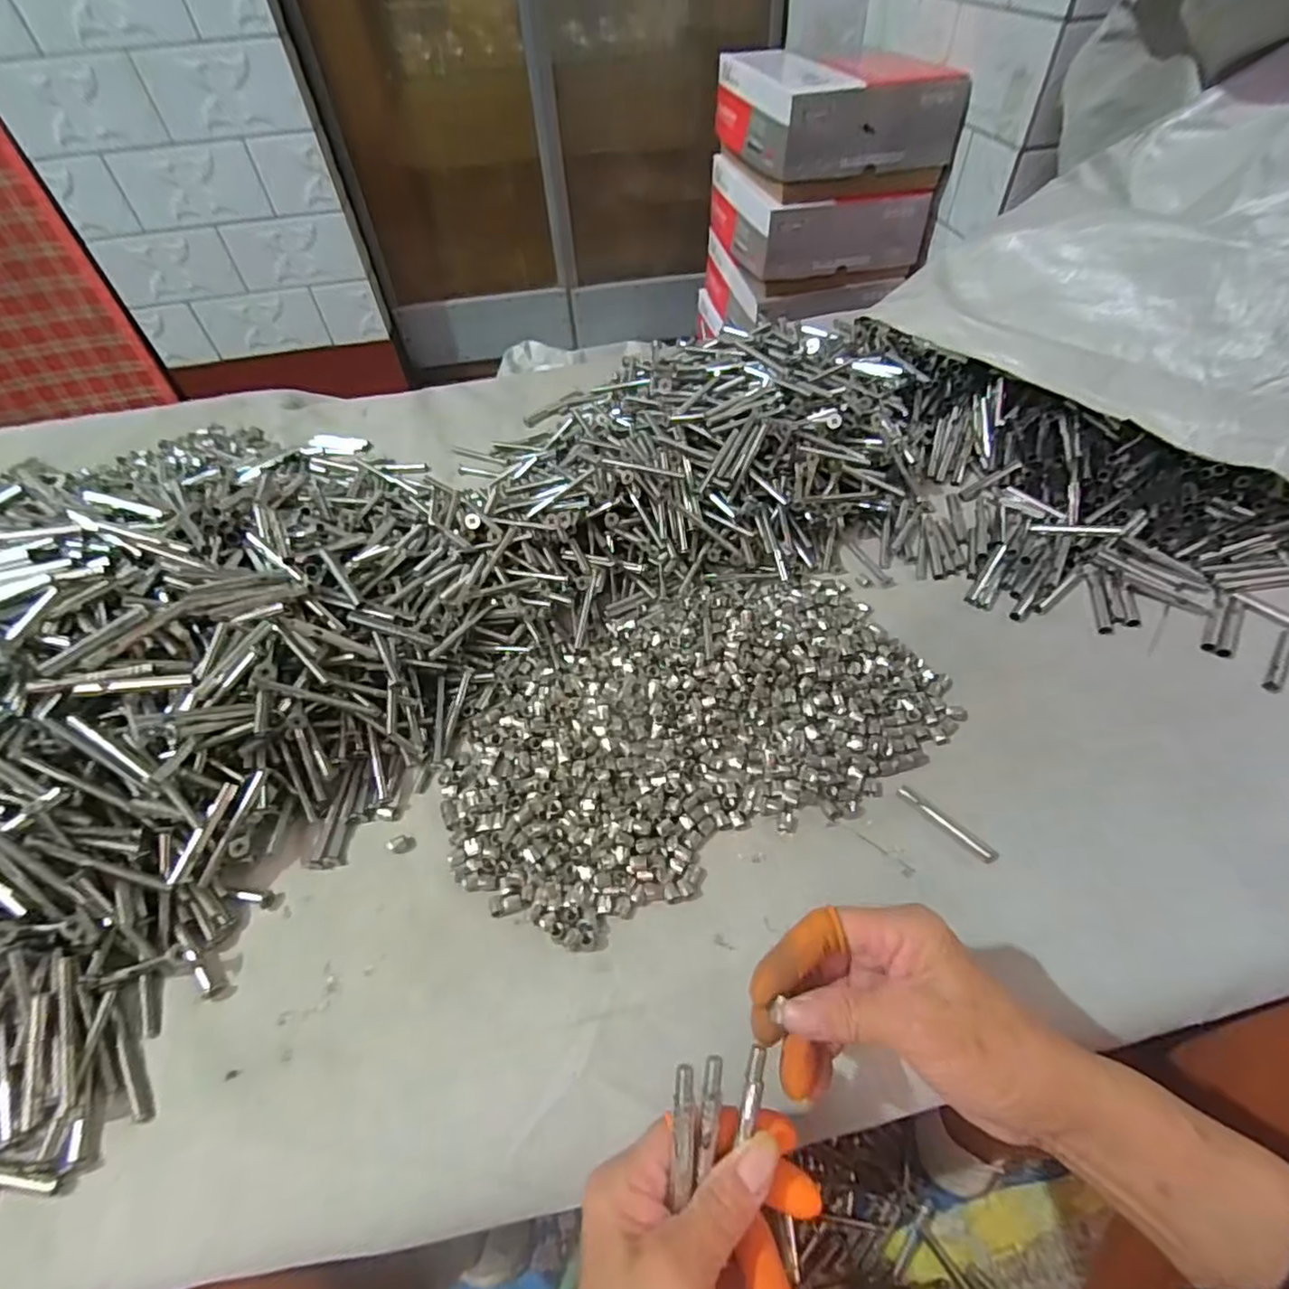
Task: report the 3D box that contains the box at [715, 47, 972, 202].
[{"bbox_3d":[0.328,-0.939,1.102,0.316,0.145,0.347,-11,51,-5],"label":"box"}]

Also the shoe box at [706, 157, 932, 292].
[{"bbox_3d":[0.320,-0.849,1.200,0.308,0.142,0.359,-11,51,-5],"label":"shoe box"}]

